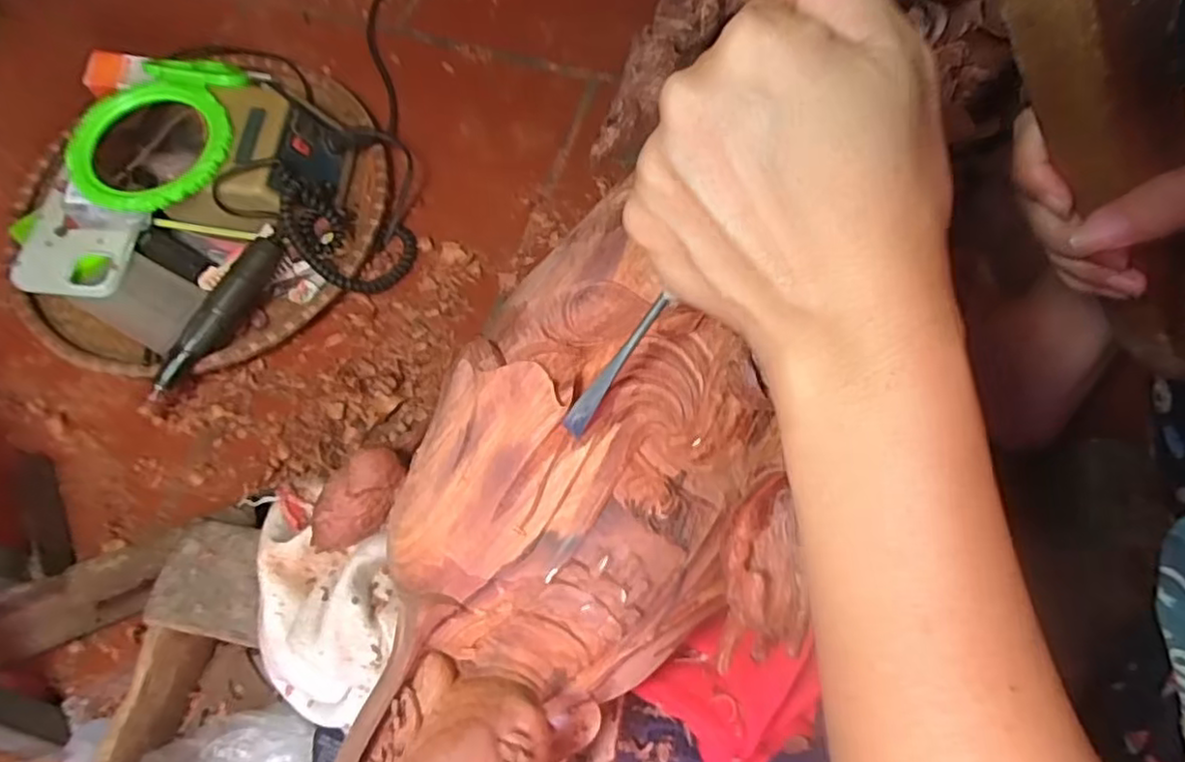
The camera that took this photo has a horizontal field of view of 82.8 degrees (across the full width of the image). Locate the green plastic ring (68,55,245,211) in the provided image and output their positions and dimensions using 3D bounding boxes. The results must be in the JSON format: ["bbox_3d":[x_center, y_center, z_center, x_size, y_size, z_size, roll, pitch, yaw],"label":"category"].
[{"bbox_3d":[-0.365,-0.214,0.563,0.118,0.021,0.153,2,71,-6],"label":"green plastic ring"}]

